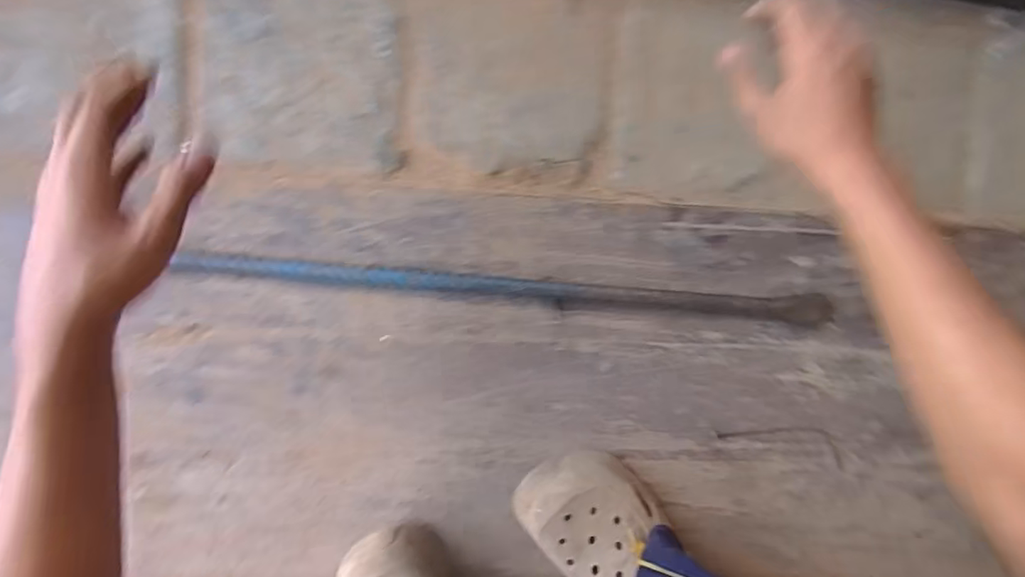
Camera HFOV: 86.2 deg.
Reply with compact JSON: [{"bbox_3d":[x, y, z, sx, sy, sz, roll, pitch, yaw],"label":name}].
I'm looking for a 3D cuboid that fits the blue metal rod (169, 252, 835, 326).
[{"bbox_3d":[0.012,0.002,0.550,0.652,0.021,0.026,4,95,-6],"label":"blue metal rod"}]

